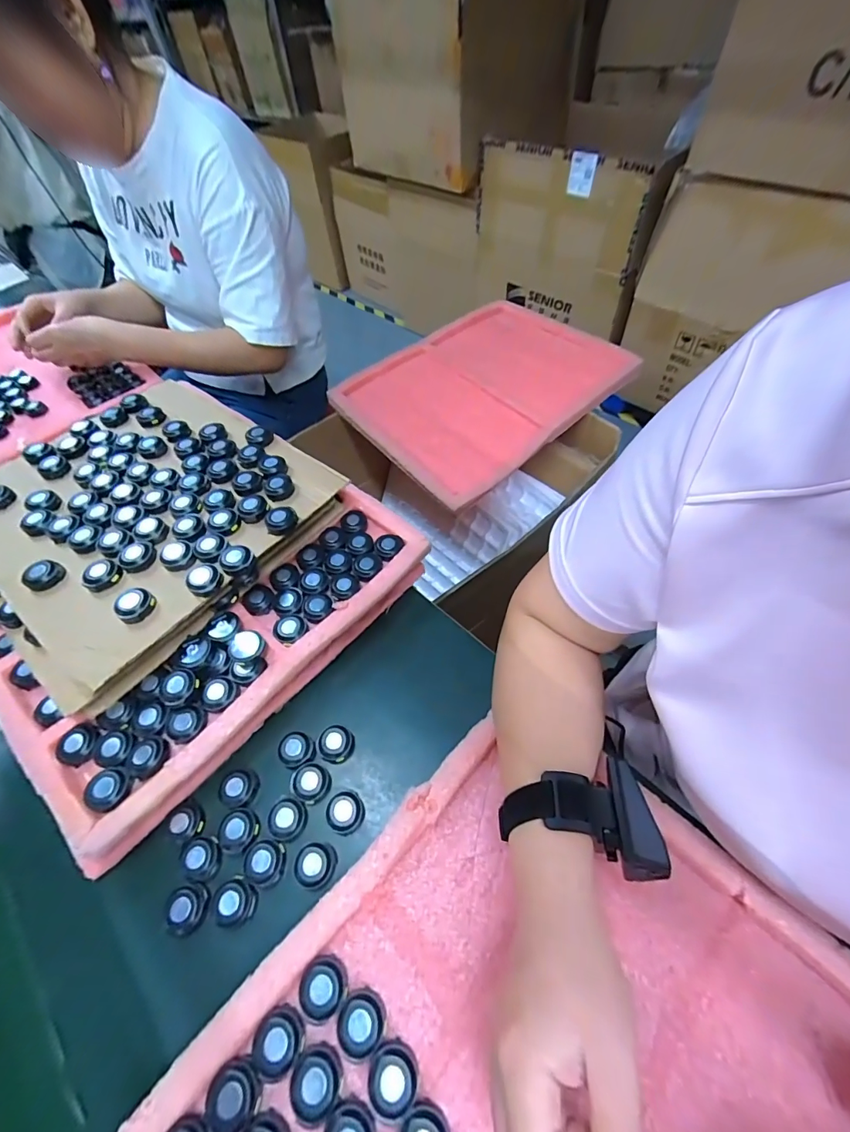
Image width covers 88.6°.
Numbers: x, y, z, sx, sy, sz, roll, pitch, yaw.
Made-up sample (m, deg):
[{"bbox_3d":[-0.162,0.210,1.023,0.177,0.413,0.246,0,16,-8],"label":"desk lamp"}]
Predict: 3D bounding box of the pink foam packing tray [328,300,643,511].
[{"bbox_3d":[0.110,-0.339,0.794,0.471,0.052,0.356,-38,64,-19],"label":"pink foam packing tray"}]

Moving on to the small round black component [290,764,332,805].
[{"bbox_3d":[-0.094,0.180,0.361,0.030,0.009,0.028,-1,51,1],"label":"small round black component"}]

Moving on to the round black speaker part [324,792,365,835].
[{"bbox_3d":[-0.063,0.196,0.346,0.028,0.012,0.028,-1,51,1],"label":"round black speaker part"}]

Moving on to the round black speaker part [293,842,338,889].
[{"bbox_3d":[-0.083,0.225,0.329,0.027,0.014,0.030,27,57,22],"label":"round black speaker part"}]

